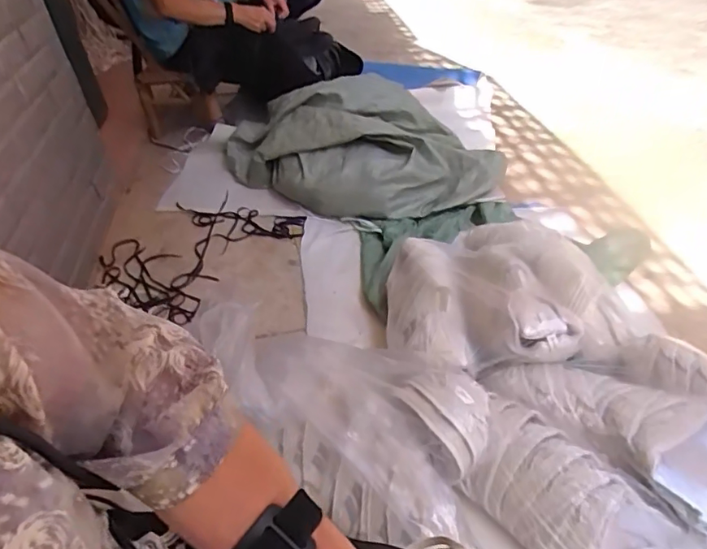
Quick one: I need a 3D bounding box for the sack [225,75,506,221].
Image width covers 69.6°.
[{"bbox_3d":[-0.002,-0.387,1.516,0.822,0.236,0.455,15,46,21],"label":"sack"}]

